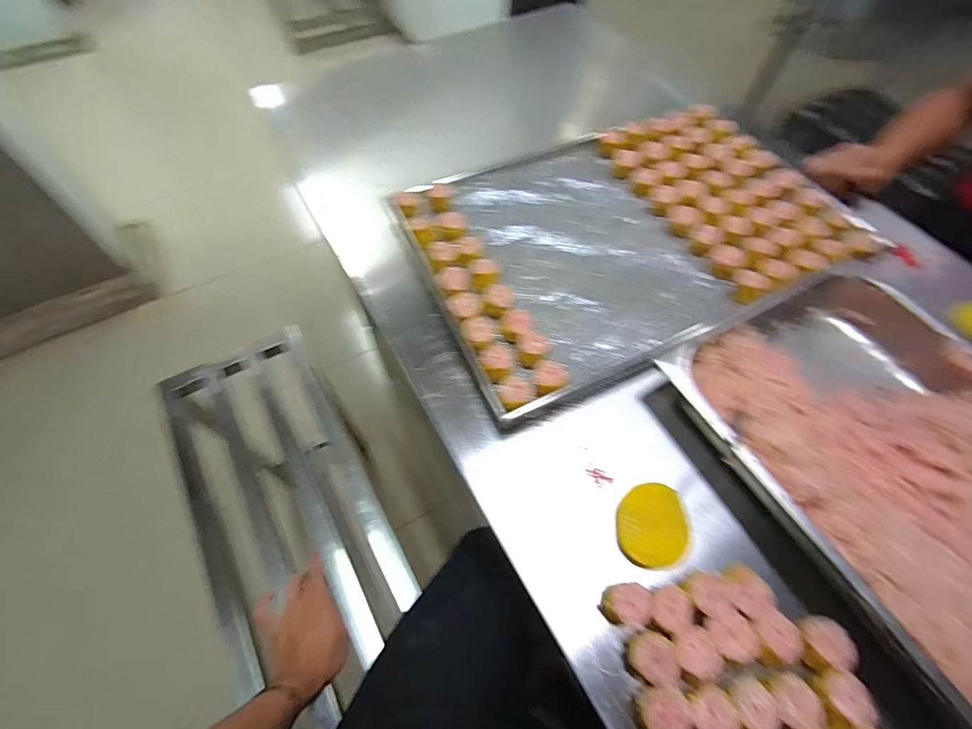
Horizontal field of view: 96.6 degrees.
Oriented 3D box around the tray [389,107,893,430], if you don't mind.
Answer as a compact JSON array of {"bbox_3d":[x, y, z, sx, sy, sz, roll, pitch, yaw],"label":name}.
[{"bbox_3d":[0.206,-0.206,0.651,0.616,0.041,0.432,-21,62,-12],"label":"tray"}]

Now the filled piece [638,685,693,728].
[{"bbox_3d":[0.148,0.290,0.363,0.036,0.029,0.033,-8,60,-5],"label":"filled piece"}]

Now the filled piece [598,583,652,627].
[{"bbox_3d":[0.130,0.222,0.402,0.038,0.033,0.033,10,60,6],"label":"filled piece"}]

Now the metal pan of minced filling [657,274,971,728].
[{"bbox_3d":[0.462,0.144,0.432,0.344,0.066,0.531,-26,63,-14],"label":"metal pan of minced filling"}]

